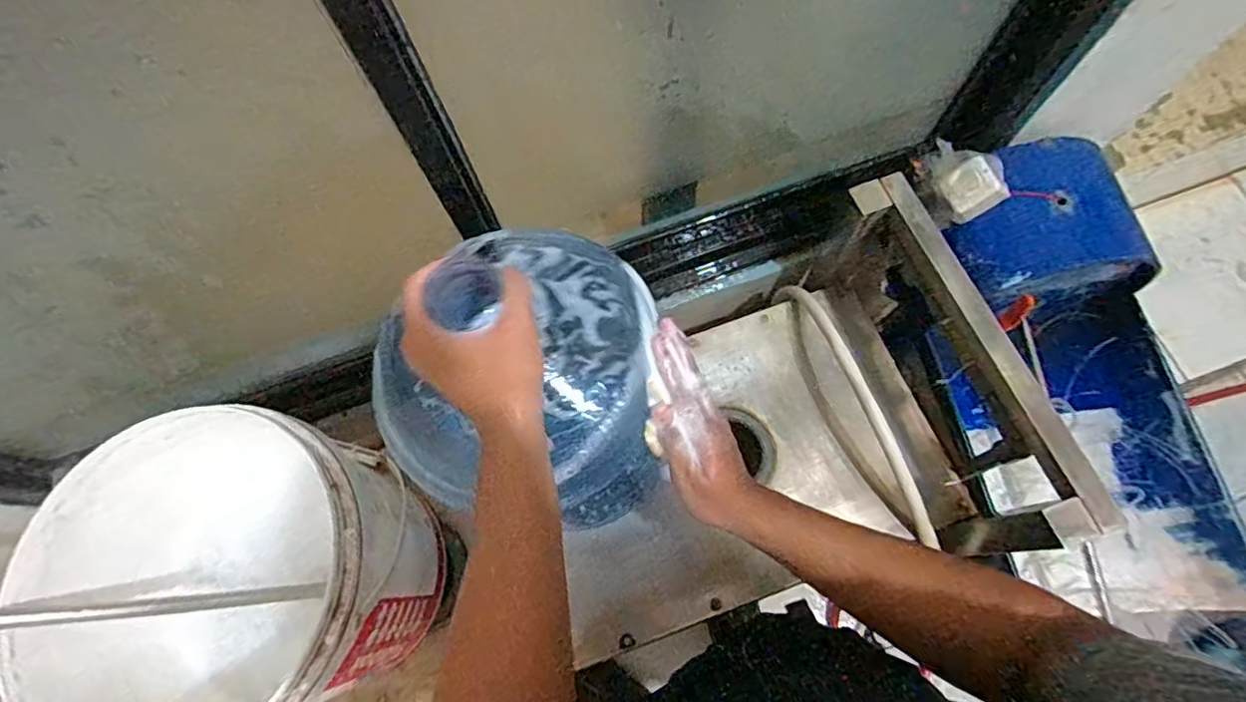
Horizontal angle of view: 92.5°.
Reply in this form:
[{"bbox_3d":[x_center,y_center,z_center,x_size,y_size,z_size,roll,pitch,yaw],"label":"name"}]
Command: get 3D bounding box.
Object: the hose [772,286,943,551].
[{"bbox_3d":[0.312,0.067,0.795,0.026,0.120,0.394,-20,72,-4],"label":"hose"}]

